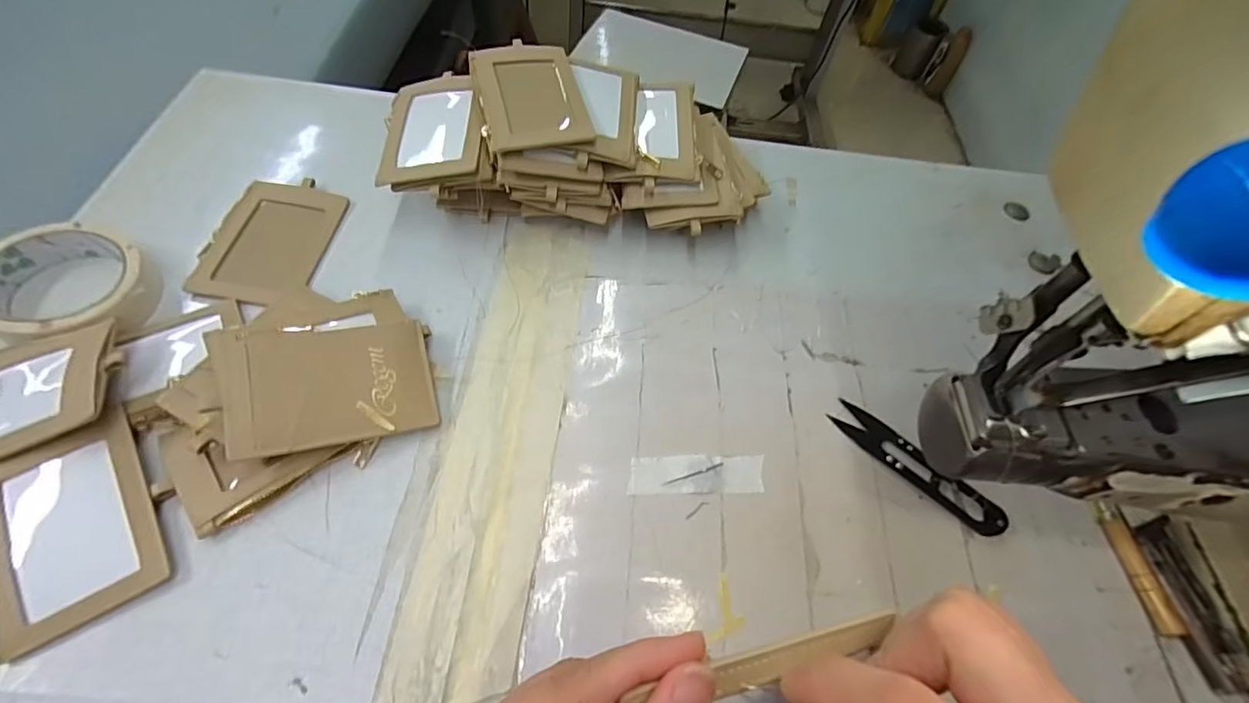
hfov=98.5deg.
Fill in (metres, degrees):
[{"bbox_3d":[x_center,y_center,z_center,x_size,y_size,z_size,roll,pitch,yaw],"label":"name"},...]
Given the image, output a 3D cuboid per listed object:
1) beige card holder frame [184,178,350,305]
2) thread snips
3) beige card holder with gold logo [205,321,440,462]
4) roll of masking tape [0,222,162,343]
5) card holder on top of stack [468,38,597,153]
[{"bbox_3d":[-0.262,-0.083,0.402,0.075,0.012,0.113,6,58,-2],"label":"beige card holder frame"},{"bbox_3d":[0.191,0.076,0.353,0.118,0.008,0.024,38,64,17],"label":"thread snips"},{"bbox_3d":[-0.176,0.019,0.325,0.113,0.010,0.075,-8,72,-29],"label":"beige card holder with gold logo"},{"bbox_3d":[-0.366,-0.042,0.353,0.094,0.029,0.093,3,59,-4],"label":"roll of masking tape"},{"bbox_3d":[-0.070,-0.190,0.397,0.074,0.012,0.104,-12,61,-13],"label":"card holder on top of stack"}]

